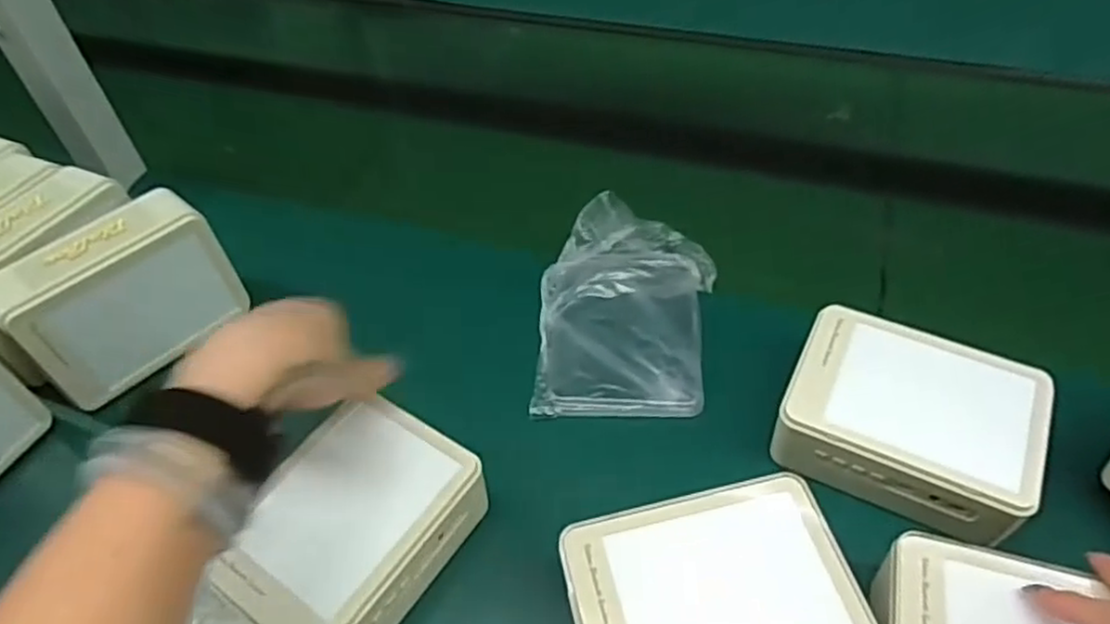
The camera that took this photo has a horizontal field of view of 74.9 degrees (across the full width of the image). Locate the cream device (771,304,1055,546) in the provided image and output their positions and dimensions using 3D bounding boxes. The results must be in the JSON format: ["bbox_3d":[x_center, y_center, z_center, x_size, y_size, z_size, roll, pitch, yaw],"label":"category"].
[{"bbox_3d":[0.216,0.062,0.442,0.139,0.043,0.111,19,51,20],"label":"cream device"}]

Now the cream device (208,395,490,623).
[{"bbox_3d":[-0.116,0.127,0.419,0.092,0.062,0.135,26,53,25],"label":"cream device"}]

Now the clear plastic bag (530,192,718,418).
[{"bbox_3d":[0.054,-0.005,0.536,0.129,0.049,0.173,3,47,6],"label":"clear plastic bag"}]

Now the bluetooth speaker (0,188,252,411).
[{"bbox_3d":[-0.305,-0.010,0.516,0.062,0.098,0.139,32,56,29],"label":"bluetooth speaker"}]

